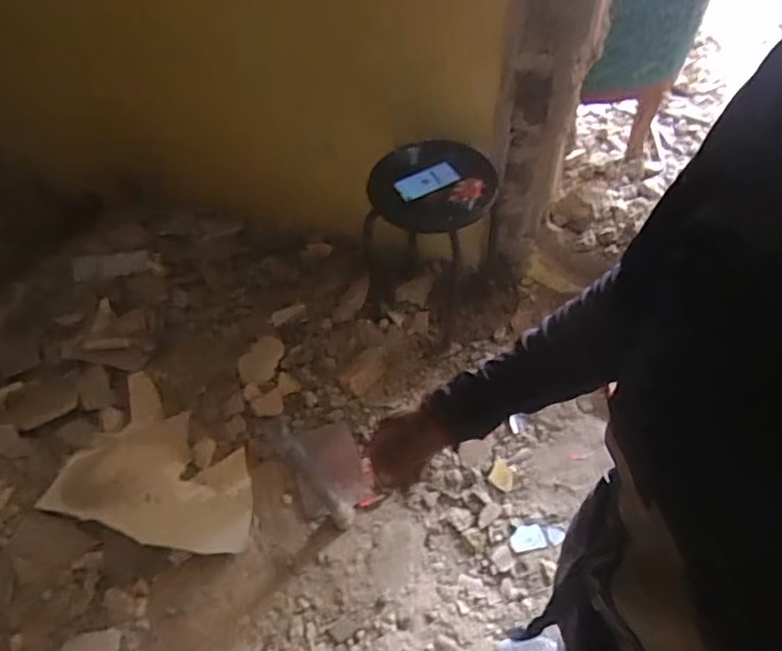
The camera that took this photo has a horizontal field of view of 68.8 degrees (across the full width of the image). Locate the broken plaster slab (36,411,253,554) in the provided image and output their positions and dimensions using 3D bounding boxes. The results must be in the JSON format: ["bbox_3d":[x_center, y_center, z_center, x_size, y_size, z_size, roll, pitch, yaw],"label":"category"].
[{"bbox_3d":[-0.581,0.394,1.494,0.511,0.060,0.337,18,48,2],"label":"broken plaster slab"}]

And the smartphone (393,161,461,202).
[{"bbox_3d":[0.084,-0.344,1.346,0.155,0.014,0.064,-24,78,-14],"label":"smartphone"}]

